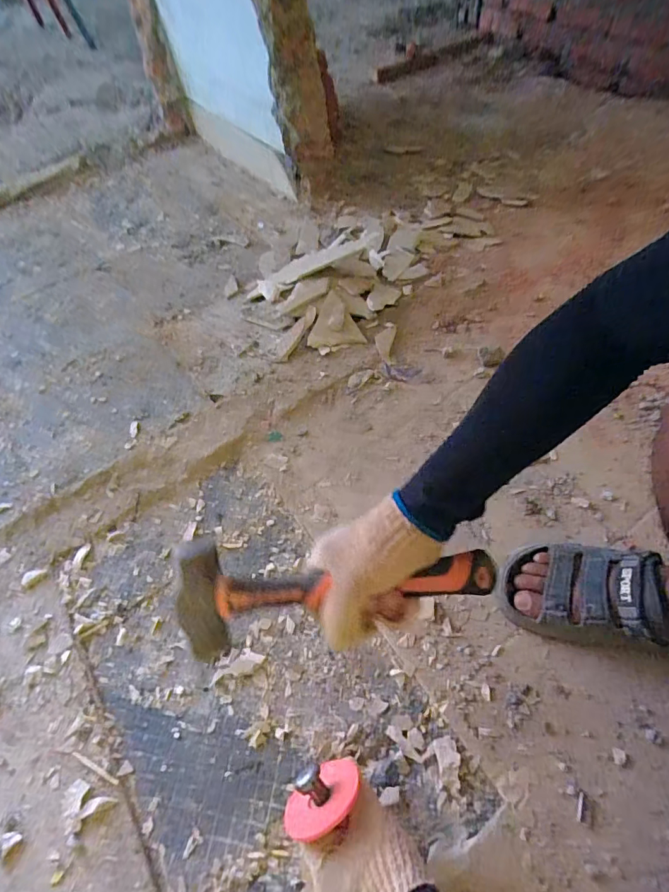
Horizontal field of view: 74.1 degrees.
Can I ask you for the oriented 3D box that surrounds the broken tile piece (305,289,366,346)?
[{"bbox_3d":[-0.012,-0.238,0.865,0.099,0.017,0.125,-26,74,-8],"label":"broken tile piece"}]

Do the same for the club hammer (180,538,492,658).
[{"bbox_3d":[-0.004,0.107,0.400,0.271,0.042,0.098,-15,88,2],"label":"club hammer"}]

